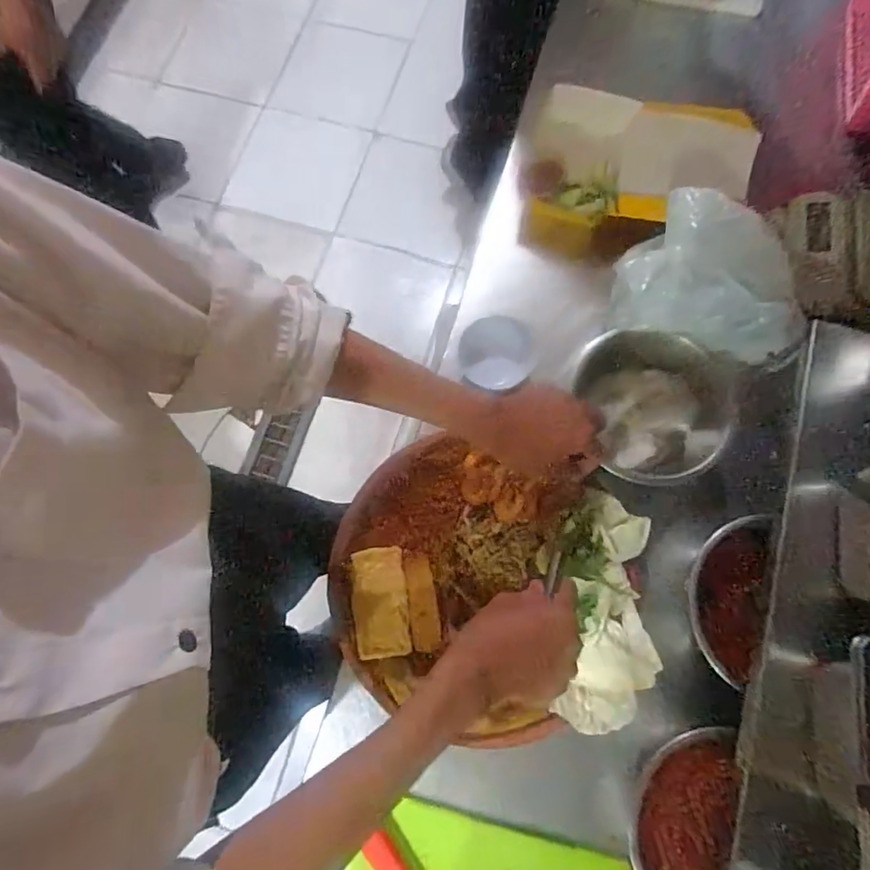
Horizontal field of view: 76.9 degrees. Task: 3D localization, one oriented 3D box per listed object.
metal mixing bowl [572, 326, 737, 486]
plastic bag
[{"bbox_3d":[0.234,-0.026,0.614,0.147,0.112,0.150,-1,75,2],"label":"metal mixing bowl"},{"bbox_3d":[0.318,-0.172,0.614,0.220,0.101,0.158,12,75,5],"label":"plastic bag"}]

